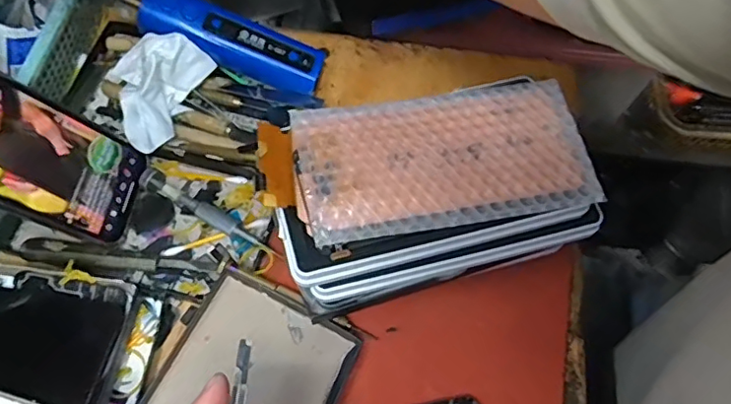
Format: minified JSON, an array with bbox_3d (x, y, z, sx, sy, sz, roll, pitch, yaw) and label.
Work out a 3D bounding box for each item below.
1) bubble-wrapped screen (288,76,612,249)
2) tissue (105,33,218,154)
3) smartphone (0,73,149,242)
[{"bbox_3d":[0.045,-0.029,0.327,0.165,0.008,0.088,-10,65,-7],"label":"bubble-wrapped screen"},{"bbox_3d":[-0.150,-0.080,0.398,0.049,0.045,0.076,24,66,9],"label":"tissue"},{"bbox_3d":[-0.204,-0.032,0.336,0.004,0.145,0.071,-9,60,38],"label":"smartphone"}]

